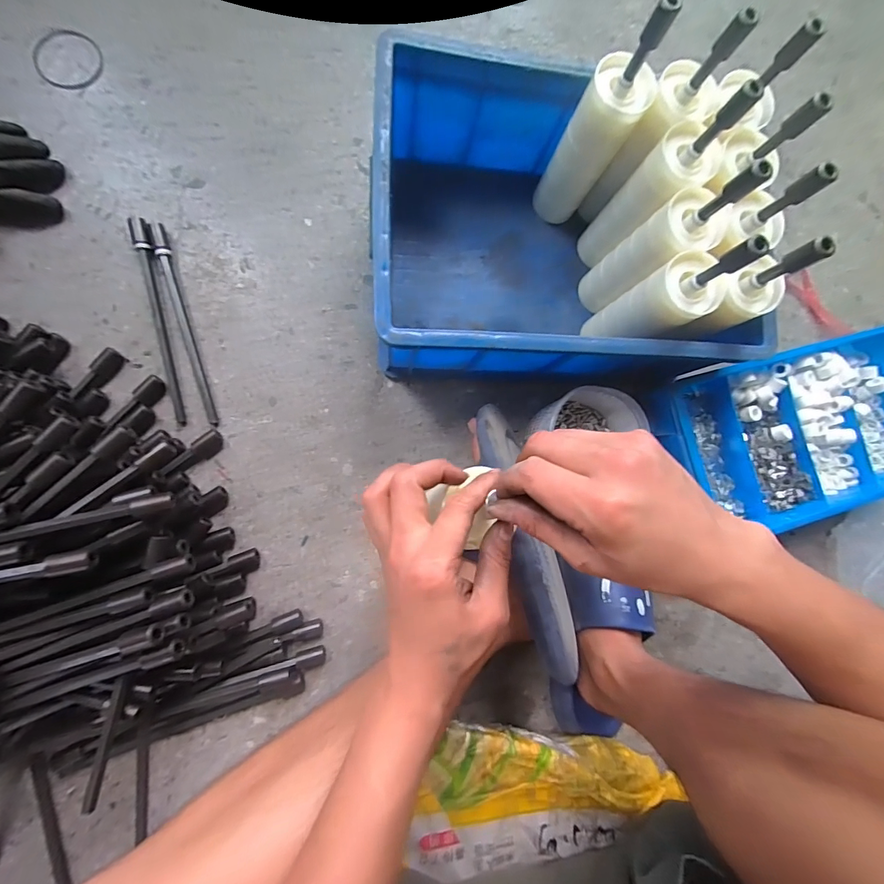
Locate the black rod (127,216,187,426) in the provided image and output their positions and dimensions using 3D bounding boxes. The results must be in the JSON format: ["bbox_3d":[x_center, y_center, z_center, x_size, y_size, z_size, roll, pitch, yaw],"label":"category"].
[{"bbox_3d":[-0.315,-0.137,0.461,0.018,0.012,0.235,-13,87,-9],"label":"black rod"}]

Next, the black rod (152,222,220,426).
[{"bbox_3d":[-0.288,-0.132,0.461,0.015,0.010,0.232,-16,88,-9],"label":"black rod"}]

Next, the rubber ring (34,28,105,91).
[{"bbox_3d":[-0.435,-0.446,0.480,0.074,0.004,0.075,1,85,-8],"label":"rubber ring"}]

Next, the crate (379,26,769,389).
[{"bbox_3d":[0.120,-0.221,0.464,0.382,0.152,0.287,0,85,-8],"label":"crate"}]

